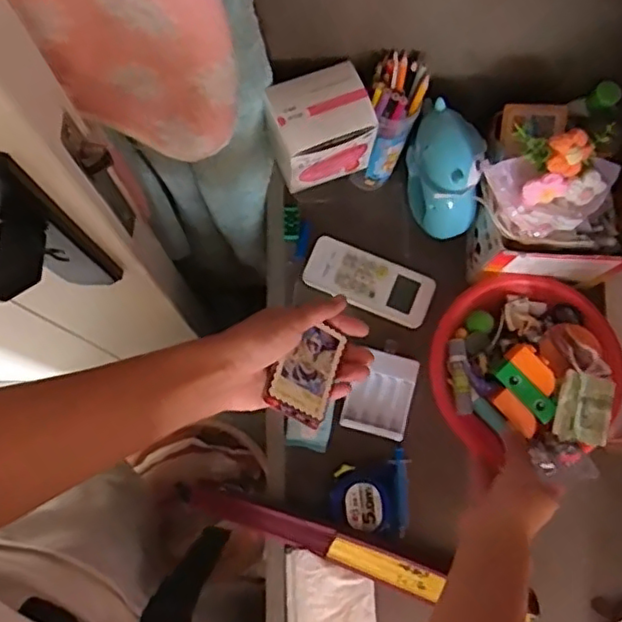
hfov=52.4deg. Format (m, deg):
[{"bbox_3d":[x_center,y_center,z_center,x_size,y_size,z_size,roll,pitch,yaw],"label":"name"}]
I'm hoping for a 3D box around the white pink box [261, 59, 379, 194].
[{"bbox_3d":[0.004,-0.158,0.554,0.087,0.076,0.071,-21,79,-6],"label":"white pink box"}]

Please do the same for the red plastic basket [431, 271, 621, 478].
[{"bbox_3d":[0.201,0.048,0.585,0.163,0.052,0.161,0,77,-1],"label":"red plastic basket"}]

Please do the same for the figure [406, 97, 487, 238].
[{"bbox_3d":[0.123,-0.126,0.597,0.058,0.120,0.094,-9,78,-4],"label":"figure"}]

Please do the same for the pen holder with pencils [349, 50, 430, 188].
[{"bbox_3d":[0.069,-0.169,0.590,0.060,0.161,0.049,-34,80,-8],"label":"pen holder with pencils"}]

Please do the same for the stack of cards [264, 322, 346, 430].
[{"bbox_3d":[-0.002,0.048,0.495,0.053,0.005,0.074,36,63,-25],"label":"stack of cards"}]

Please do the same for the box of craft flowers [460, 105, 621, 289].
[{"bbox_3d":[0.219,-0.108,0.564,0.145,0.149,0.136,-1,77,-2],"label":"box of craft flowers"}]

